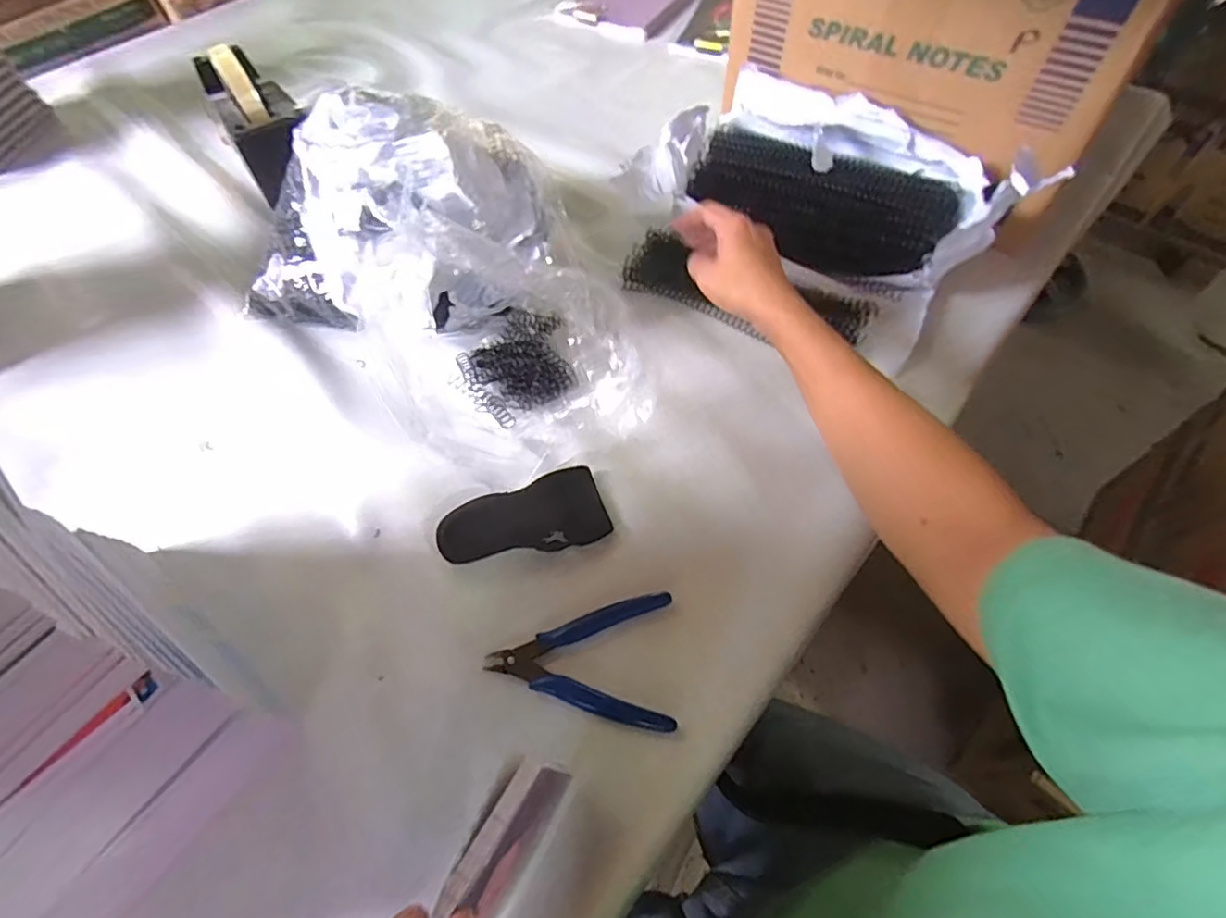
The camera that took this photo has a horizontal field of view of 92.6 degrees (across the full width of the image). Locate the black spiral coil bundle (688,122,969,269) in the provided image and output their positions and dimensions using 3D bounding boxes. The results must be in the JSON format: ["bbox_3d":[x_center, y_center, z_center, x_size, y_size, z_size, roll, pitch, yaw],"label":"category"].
[{"bbox_3d":[0.198,-0.256,0.574,0.244,0.066,0.089,27,62,18],"label":"black spiral coil bundle"}]

